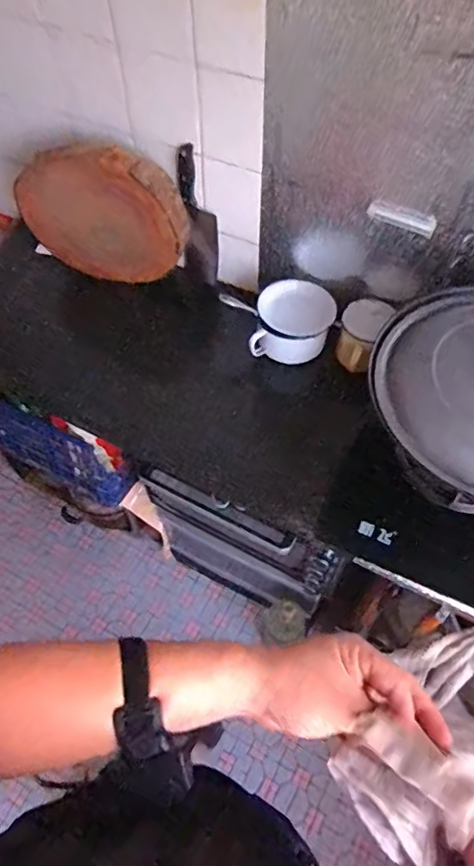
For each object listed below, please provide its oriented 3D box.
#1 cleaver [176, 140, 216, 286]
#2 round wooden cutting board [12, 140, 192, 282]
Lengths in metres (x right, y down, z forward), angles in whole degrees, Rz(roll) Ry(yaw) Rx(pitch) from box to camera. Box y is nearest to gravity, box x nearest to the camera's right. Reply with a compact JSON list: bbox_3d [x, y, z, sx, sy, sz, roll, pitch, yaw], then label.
[{"bbox_3d":[-0.075,-0.410,1.042,0.069,0.267,0.032,19,60,11],"label":"cleaver"},{"bbox_3d":[-0.263,-0.431,1.066,0.340,0.302,0.051,15,59,9],"label":"round wooden cutting board"}]

